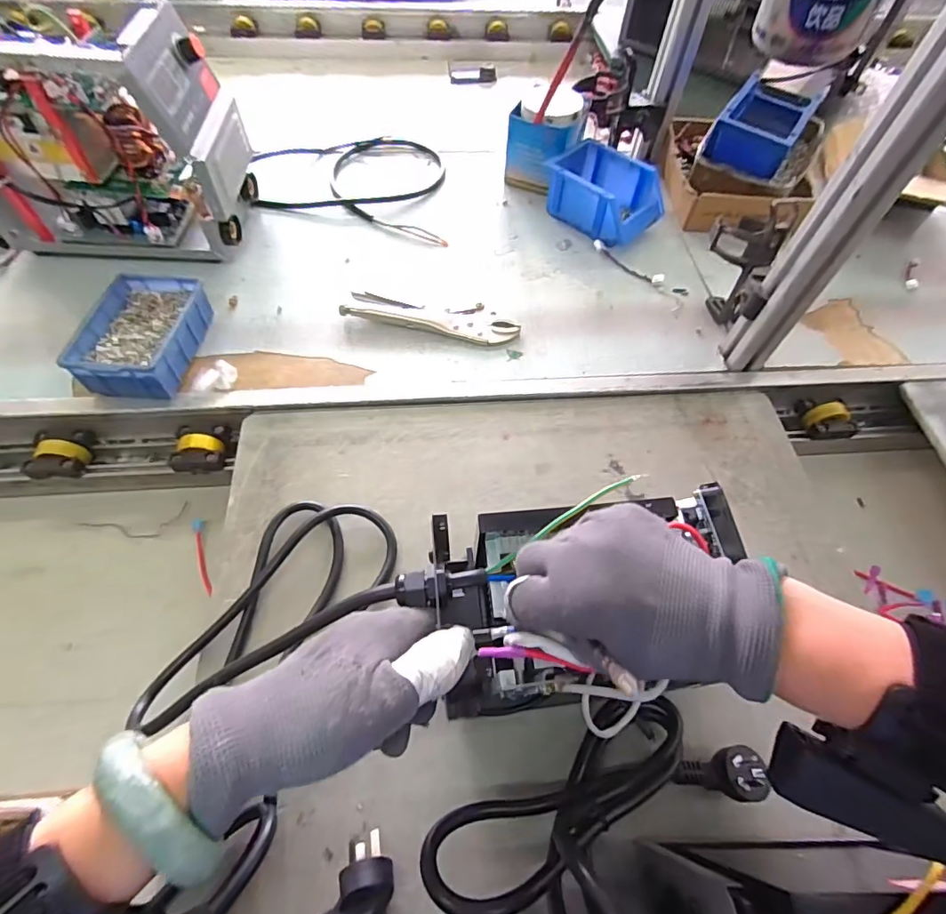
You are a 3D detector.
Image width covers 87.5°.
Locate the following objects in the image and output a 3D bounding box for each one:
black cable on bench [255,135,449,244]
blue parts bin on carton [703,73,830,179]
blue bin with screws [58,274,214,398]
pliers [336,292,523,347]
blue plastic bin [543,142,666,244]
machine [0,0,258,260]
[{"bbox_3d":[-0.169,-0.432,0.756,0.310,0.019,0.225,13,60,3],"label":"black cable on bench"},{"bbox_3d":[0.411,-0.473,0.701,0.105,0.065,0.153,32,63,16],"label":"blue parts bin on carton"},{"bbox_3d":[-0.364,-0.137,0.549,0.101,0.047,0.152,6,60,-1],"label":"blue bin with screws"},{"bbox_3d":[-0.050,-0.172,0.607,0.211,0.013,0.048,12,60,3],"label":"pliers"},{"bbox_3d":[0.187,-0.378,0.713,0.116,0.069,0.162,-35,68,-22],"label":"blue plastic bin"},{"bbox_3d":[-0.436,-0.365,0.581,0.297,0.216,0.133,2,60,-3],"label":"machine"}]

